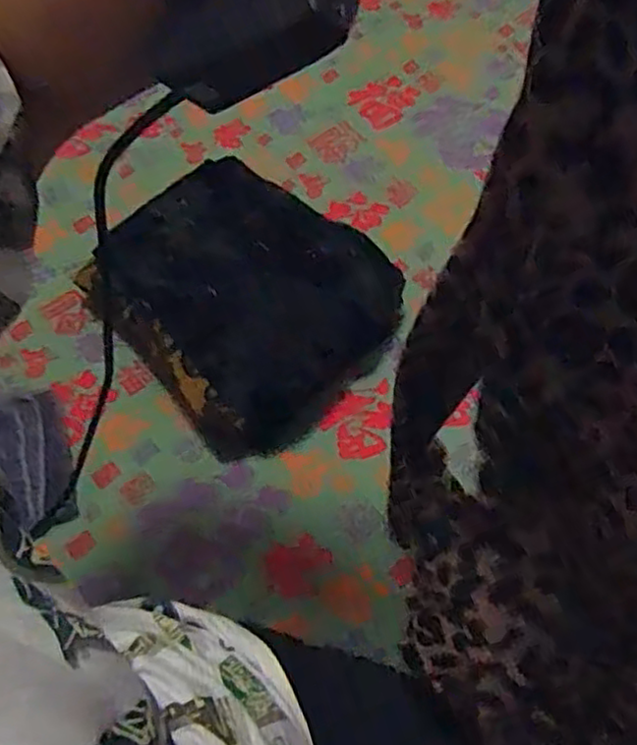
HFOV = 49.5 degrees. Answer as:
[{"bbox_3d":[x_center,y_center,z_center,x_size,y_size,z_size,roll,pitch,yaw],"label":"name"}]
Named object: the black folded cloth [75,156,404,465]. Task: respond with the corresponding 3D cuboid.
[{"bbox_3d":[-0.074,-0.091,0.780,0.286,0.100,0.297,-38,68,-21],"label":"black folded cloth"}]

